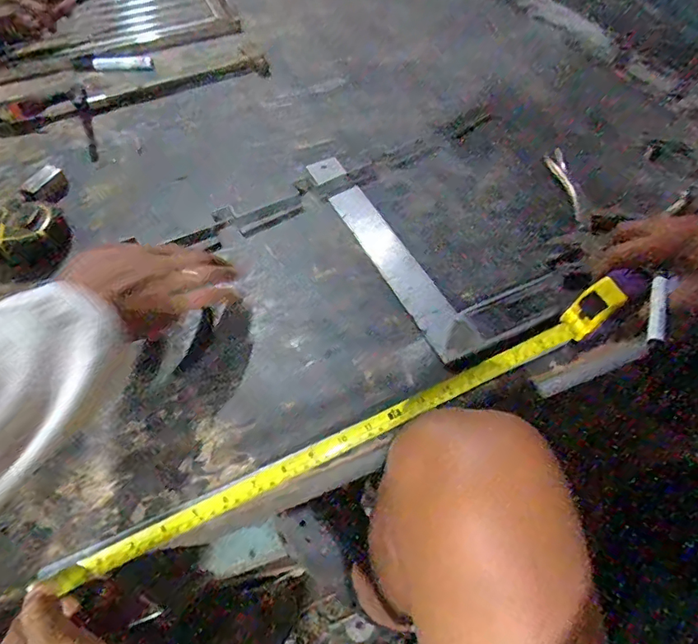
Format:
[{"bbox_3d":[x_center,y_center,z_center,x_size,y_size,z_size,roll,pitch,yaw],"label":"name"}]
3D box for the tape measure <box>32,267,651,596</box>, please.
[{"bbox_3d":[0.016,0.088,0.407,0.514,0.062,0.028,-25,58,-8],"label":"tape measure"}]

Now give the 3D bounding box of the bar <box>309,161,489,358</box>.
[{"bbox_3d":[0.037,-0.093,0.567,0.048,0.005,0.341,-24,57,-13],"label":"bar"}]

